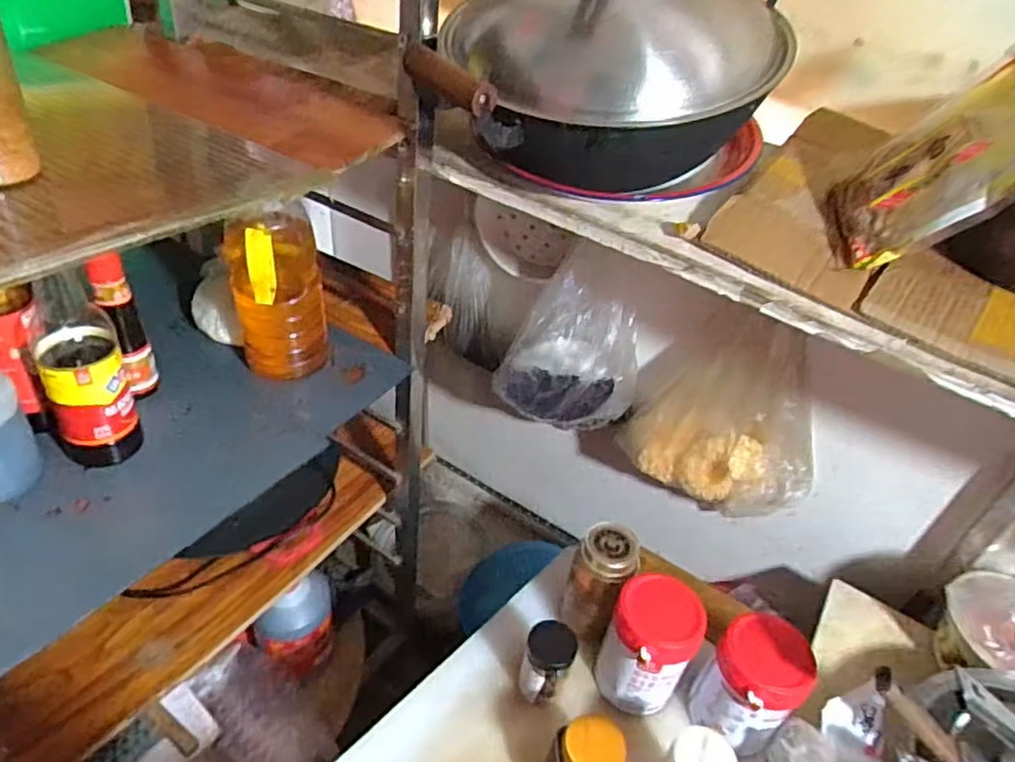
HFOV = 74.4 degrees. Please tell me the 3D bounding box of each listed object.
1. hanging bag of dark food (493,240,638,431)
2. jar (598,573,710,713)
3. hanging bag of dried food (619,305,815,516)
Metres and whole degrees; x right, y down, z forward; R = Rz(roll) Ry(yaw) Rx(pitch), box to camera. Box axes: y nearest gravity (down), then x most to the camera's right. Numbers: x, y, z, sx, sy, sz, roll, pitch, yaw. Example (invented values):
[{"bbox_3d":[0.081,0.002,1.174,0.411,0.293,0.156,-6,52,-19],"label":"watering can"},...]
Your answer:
[{"bbox_3d":[0.103,-0.048,1.071,0.224,0.297,0.084,8,40,1],"label":"hanging bag of dark food"},{"bbox_3d":[0.170,0.317,0.804,0.097,0.145,0.103,4,40,-4],"label":"jar"},{"bbox_3d":[0.342,0.047,1.028,0.281,0.342,0.085,18,41,13],"label":"hanging bag of dried food"}]

